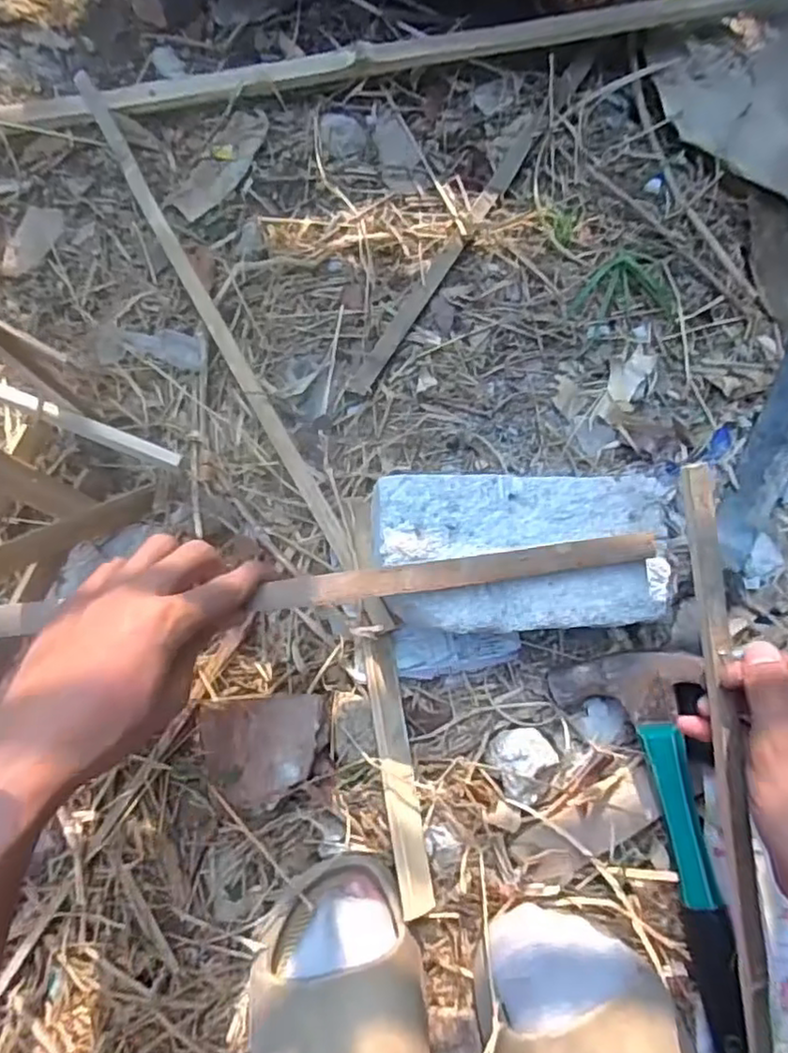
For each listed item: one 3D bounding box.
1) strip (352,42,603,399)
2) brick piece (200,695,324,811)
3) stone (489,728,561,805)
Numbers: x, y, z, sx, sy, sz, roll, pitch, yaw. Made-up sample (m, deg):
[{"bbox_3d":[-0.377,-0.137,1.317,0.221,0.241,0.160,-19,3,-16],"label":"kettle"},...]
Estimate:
[{"bbox_3d":[0.067,-0.253,0.519,0.017,0.008,0.363,32,81,3],"label":"strip"},{"bbox_3d":[-0.087,0.148,0.432,0.080,0.034,0.066,-6,81,-3],"label":"brick piece"},{"bbox_3d":[0.091,0.162,0.441,0.041,0.023,0.048,-24,82,-6],"label":"stone"}]

